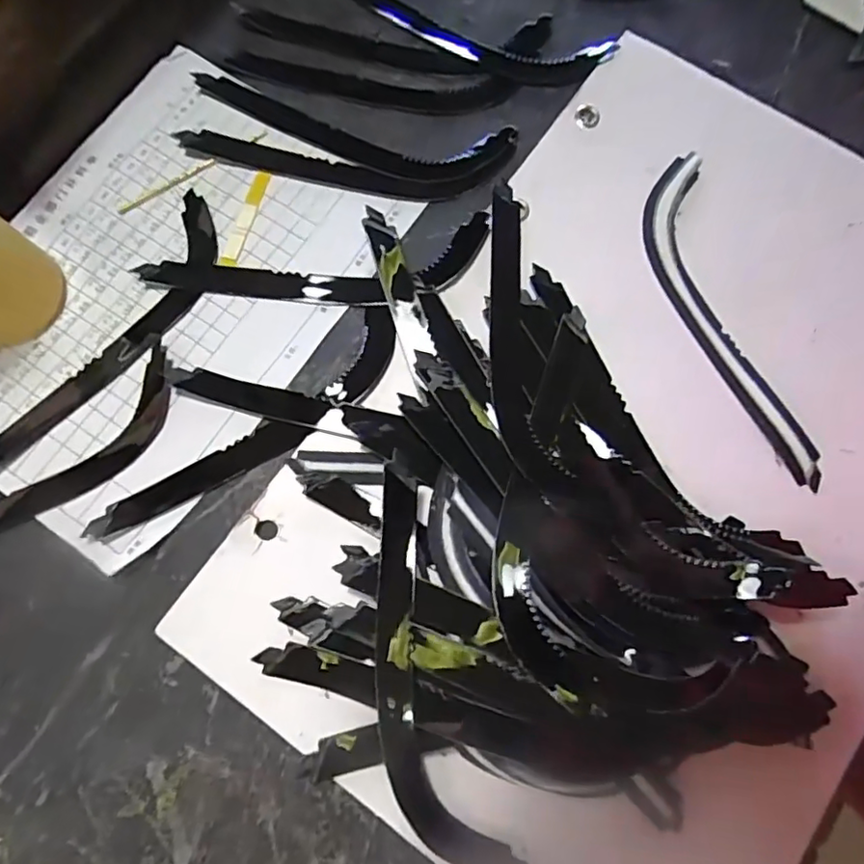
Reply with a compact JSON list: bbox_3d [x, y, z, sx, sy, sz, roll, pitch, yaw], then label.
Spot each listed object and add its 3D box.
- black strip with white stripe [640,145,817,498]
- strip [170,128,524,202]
[{"bbox_3d":[0.163,-0.066,0.336,0.047,0.009,0.202,-12,79,-10],"label":"black strip with white stripe"},{"bbox_3d":[-0.056,-0.166,0.367,0.208,0.008,0.037,7,77,-6],"label":"strip"}]

